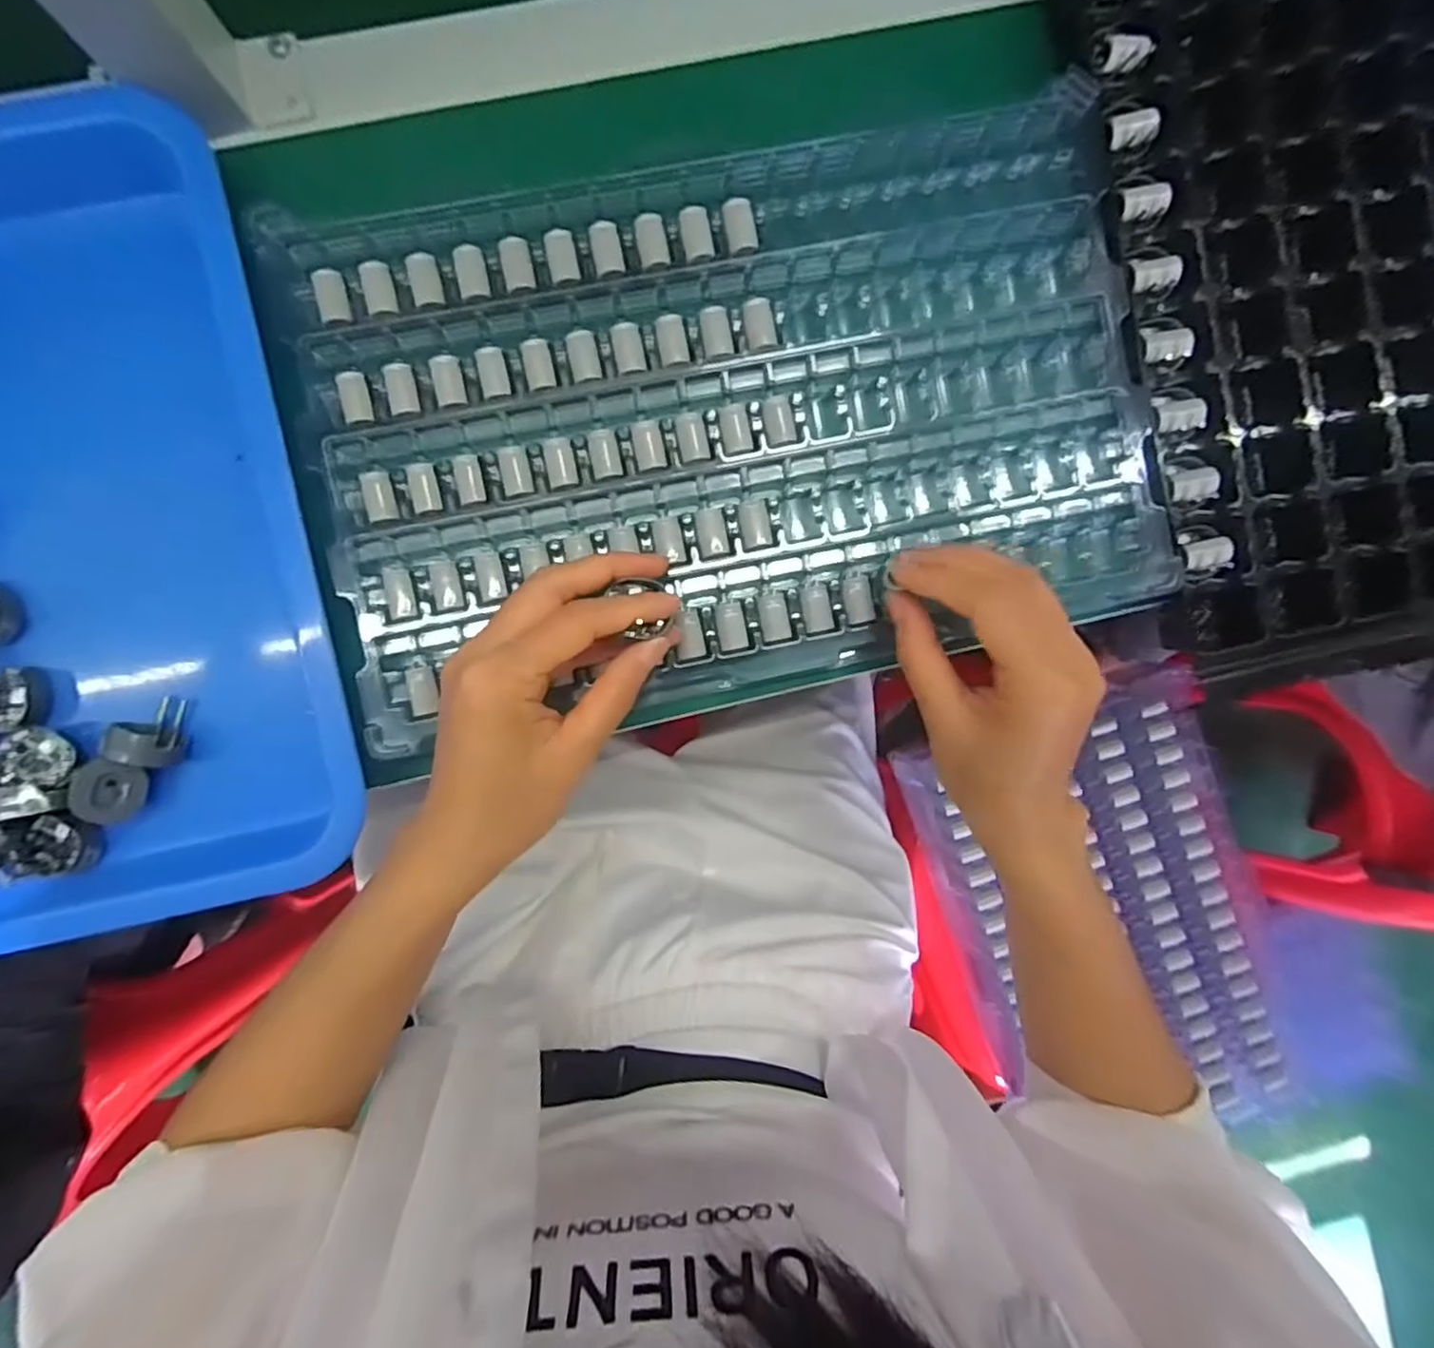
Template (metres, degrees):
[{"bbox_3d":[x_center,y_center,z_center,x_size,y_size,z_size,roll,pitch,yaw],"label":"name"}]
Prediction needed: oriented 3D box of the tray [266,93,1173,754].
[{"bbox_3d":[0.009,-0.118,0.302,0.366,0.018,0.225,-11,91,-3],"label":"tray"}]

